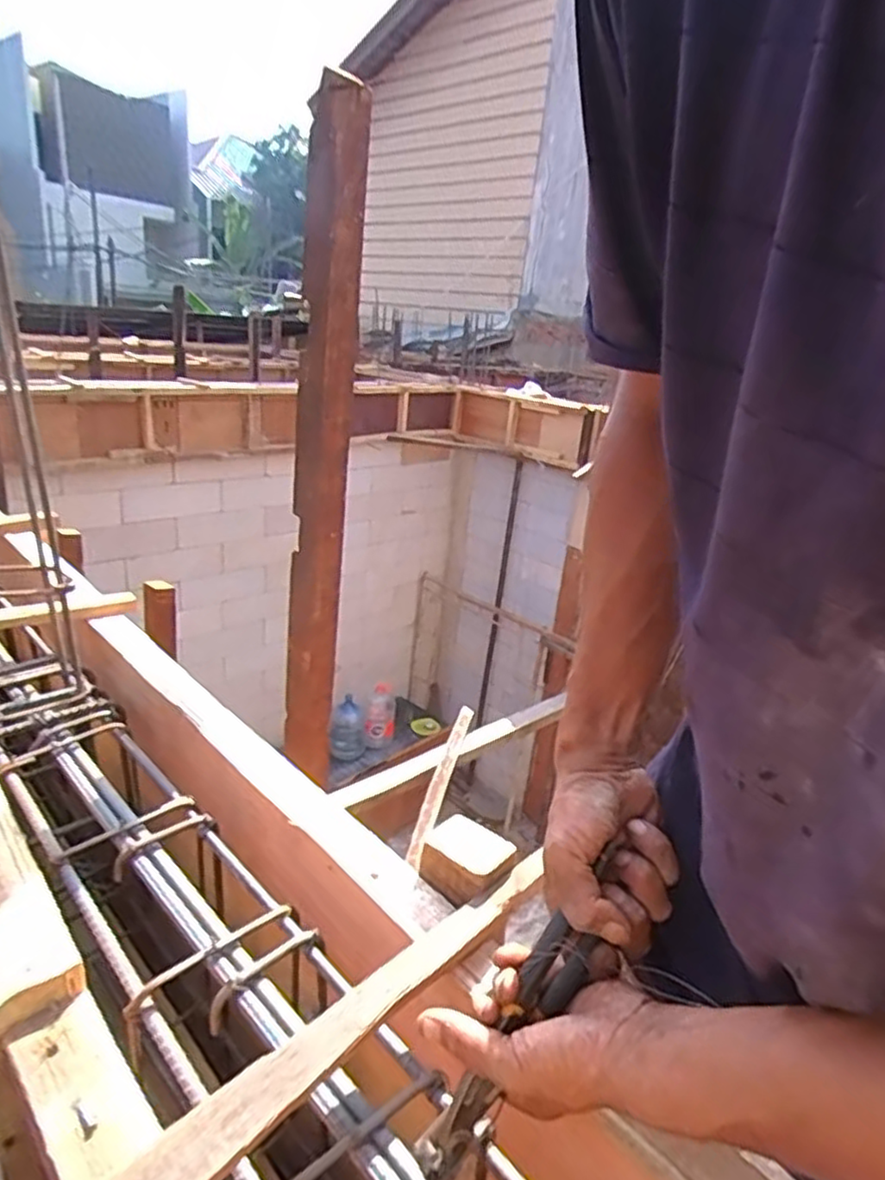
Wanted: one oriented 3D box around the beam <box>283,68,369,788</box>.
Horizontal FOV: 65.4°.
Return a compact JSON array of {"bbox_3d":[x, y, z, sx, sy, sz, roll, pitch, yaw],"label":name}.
[{"bbox_3d":[-0.192,-0.188,1.080,0.092,1.021,0.083,4,21,-5],"label":"beam"}]

